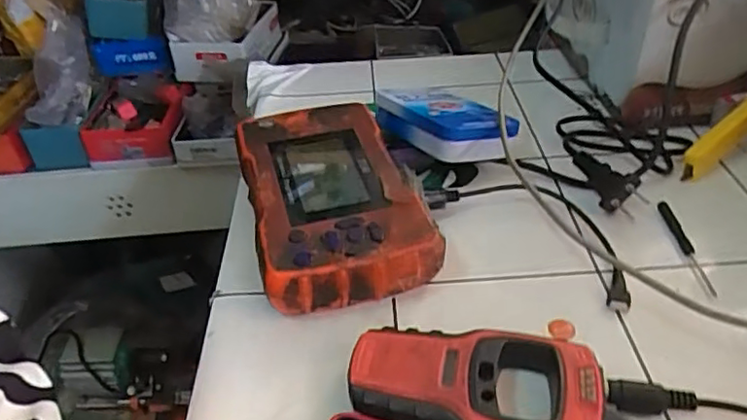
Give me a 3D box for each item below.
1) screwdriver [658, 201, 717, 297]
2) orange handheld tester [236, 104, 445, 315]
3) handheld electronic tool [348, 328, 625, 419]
[{"bbox_3d":[0.183,0.019,0.362,0.008,0.004,0.075,-2,39,3],"label":"screwdriver"},{"bbox_3d":[-0.027,-0.010,0.387,0.095,0.038,0.167,-12,39,-9],"label":"orange handheld tester"},{"bbox_3d":[0.054,0.082,0.278,0.127,0.022,0.056,2,39,9],"label":"handheld electronic tool"}]

